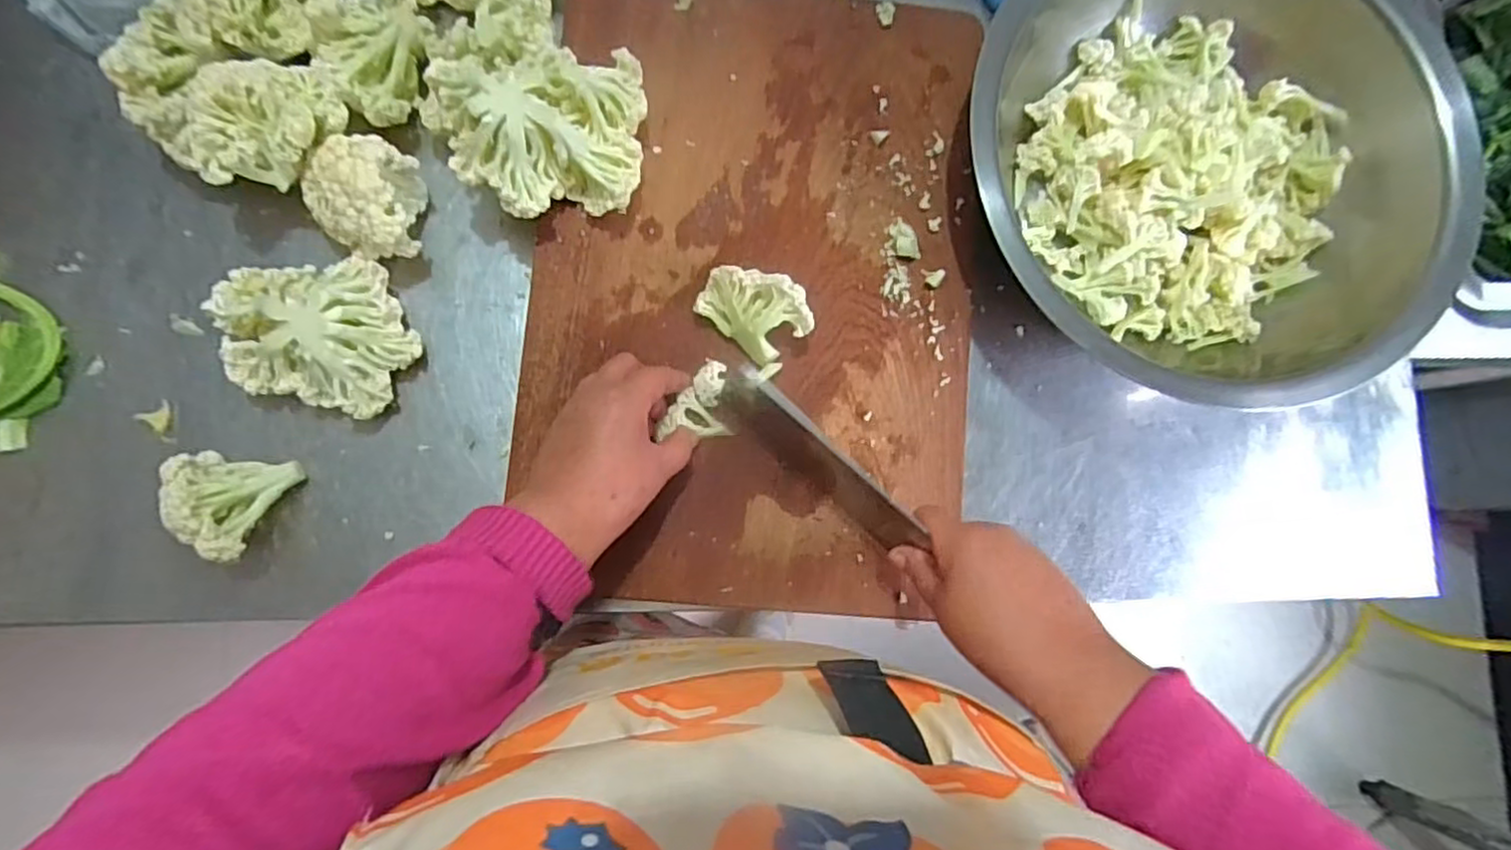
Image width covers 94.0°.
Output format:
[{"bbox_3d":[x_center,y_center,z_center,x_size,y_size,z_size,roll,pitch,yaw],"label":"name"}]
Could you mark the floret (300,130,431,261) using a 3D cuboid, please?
[{"bbox_3d":[-0.274,-0.157,0.504,0.069,0.079,0.072,5,83,-5],"label":"floret"}]

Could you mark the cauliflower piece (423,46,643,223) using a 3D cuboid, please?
[{"bbox_3d":[-0.144,-0.204,0.489,0.136,0.073,0.115,-6,84,-6],"label":"cauliflower piece"}]

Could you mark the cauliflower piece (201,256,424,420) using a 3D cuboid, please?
[{"bbox_3d":[-0.310,-0.069,0.496,0.130,0.060,0.108,14,83,-3],"label":"cauliflower piece"}]

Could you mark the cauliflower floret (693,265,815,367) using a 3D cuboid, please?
[{"bbox_3d":[0.000,-0.081,0.497,0.076,0.049,0.050,39,82,0],"label":"cauliflower floret"}]

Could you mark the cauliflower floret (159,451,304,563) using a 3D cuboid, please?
[{"bbox_3d":[-0.360,0.055,0.478,0.062,0.060,0.069,8,83,-4],"label":"cauliflower floret"}]

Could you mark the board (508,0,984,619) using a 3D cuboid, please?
[{"bbox_3d":[0.002,-0.103,0.530,0.321,0.032,0.462,4,84,-2],"label":"board"}]

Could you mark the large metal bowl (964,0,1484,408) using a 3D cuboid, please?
[{"bbox_3d":[0.323,-0.208,0.539,0.348,0.135,0.375,0,84,-2],"label":"large metal bowl"}]

